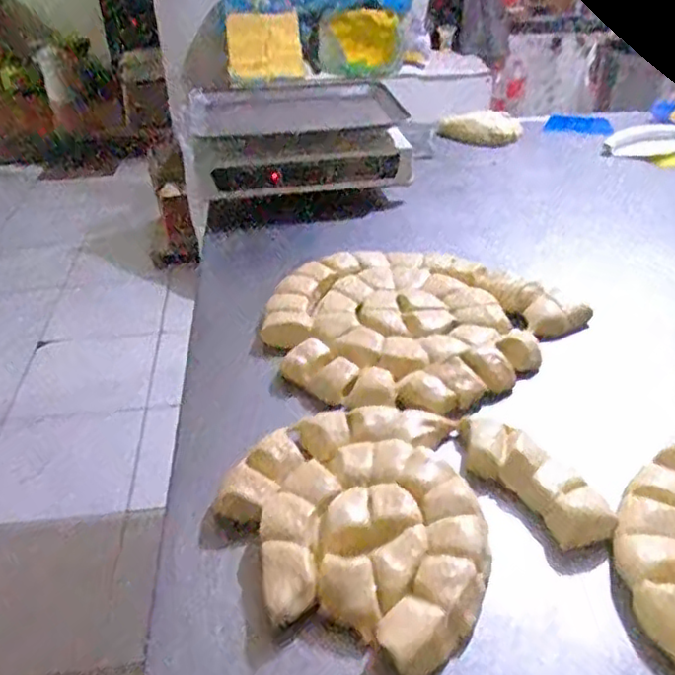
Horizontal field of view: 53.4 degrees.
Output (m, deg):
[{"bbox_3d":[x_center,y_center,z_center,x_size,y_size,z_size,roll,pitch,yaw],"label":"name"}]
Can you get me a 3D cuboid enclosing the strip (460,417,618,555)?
[{"bbox_3d":[0.150,0.107,0.531,0.047,0.027,0.145,-20,38,-29],"label":"strip"}]

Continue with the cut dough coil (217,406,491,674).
[{"bbox_3d":[0.023,0.126,0.509,0.197,0.027,0.216,17,36,22],"label":"cut dough coil"}]

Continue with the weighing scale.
[{"bbox_3d":[-0.074,-0.317,1.069,0.295,0.102,0.295,-13,36,-16],"label":"weighing scale"}]

